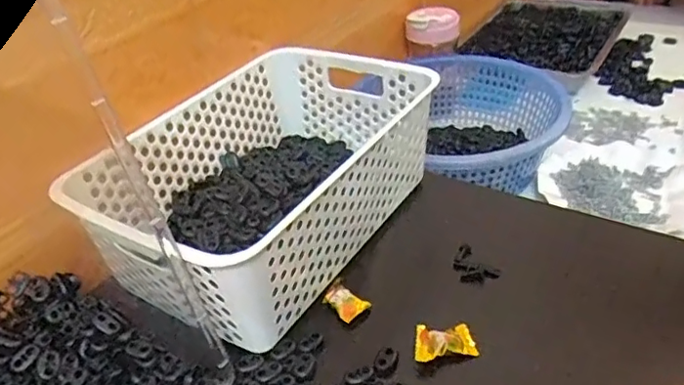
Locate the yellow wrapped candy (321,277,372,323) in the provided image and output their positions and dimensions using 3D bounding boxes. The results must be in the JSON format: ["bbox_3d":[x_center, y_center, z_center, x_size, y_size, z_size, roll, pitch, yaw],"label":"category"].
[{"bbox_3d":[0.001,0.085,0.471,0.024,0.010,0.042,-27,41,-26],"label":"yellow wrapped candy"}]

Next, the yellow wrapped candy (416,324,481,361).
[{"bbox_3d":[0.075,0.108,0.424,0.047,0.013,0.024,-1,33,-19],"label":"yellow wrapped candy"}]

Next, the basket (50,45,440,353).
[{"bbox_3d":[-0.068,-0.017,0.530,0.205,0.100,0.305,18,42,30],"label":"basket"}]

